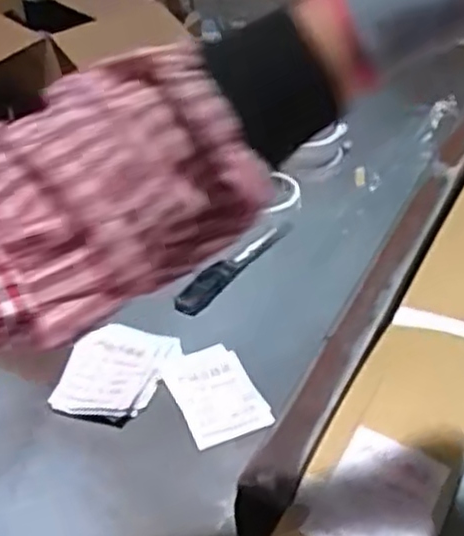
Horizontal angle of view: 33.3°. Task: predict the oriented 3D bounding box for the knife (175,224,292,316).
[{"bbox_3d":[0.006,-0.008,0.924,0.020,0.029,0.204,25,47,30],"label":"knife"}]

